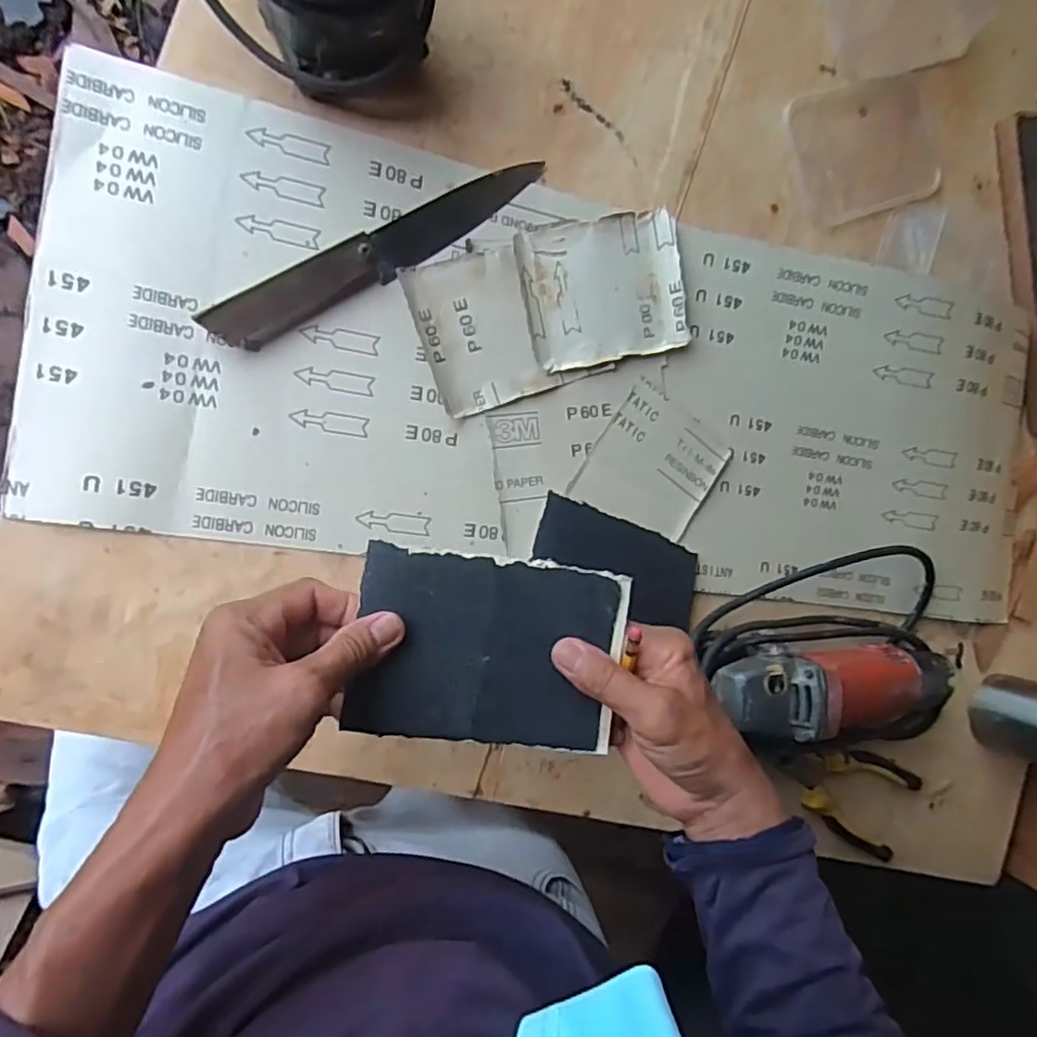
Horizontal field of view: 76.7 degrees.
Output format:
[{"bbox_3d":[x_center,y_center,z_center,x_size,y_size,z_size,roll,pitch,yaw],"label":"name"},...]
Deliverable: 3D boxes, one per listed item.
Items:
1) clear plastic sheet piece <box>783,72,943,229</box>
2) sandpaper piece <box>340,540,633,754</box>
[{"bbox_3d":[0.329,-0.350,0.620,0.167,0.008,0.116,-23,97,-17],"label":"clear plastic sheet piece"},{"bbox_3d":[-0.015,0.075,0.376,0.151,0.008,0.103,9,89,-10],"label":"sandpaper piece"}]

